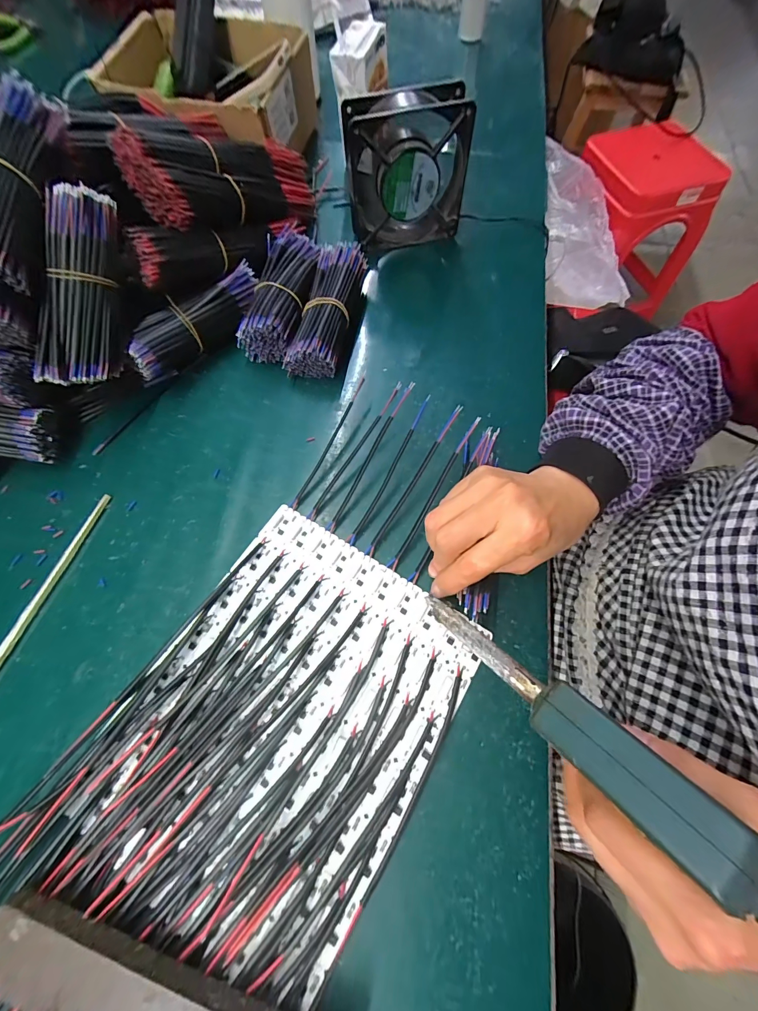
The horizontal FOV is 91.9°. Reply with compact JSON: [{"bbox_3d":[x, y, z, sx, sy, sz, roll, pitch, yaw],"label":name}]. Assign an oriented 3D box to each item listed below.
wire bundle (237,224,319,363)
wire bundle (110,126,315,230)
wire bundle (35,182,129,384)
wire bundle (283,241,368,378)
[{"bbox_3d":[-0.101,-0.225,0.391,0.057,0.048,0.154,8,67,5],"label":"wire bundle"},{"bbox_3d":[-0.155,-0.341,0.388,0.058,0.088,0.204,-3,31,45],"label":"wire bundle"},{"bbox_3d":[-0.244,-0.179,0.307,0.042,0.049,0.157,10,99,5],"label":"wire bundle"},{"bbox_3d":[-0.051,-0.200,0.380,0.058,0.045,0.149,8,67,4],"label":"wire bundle"}]

